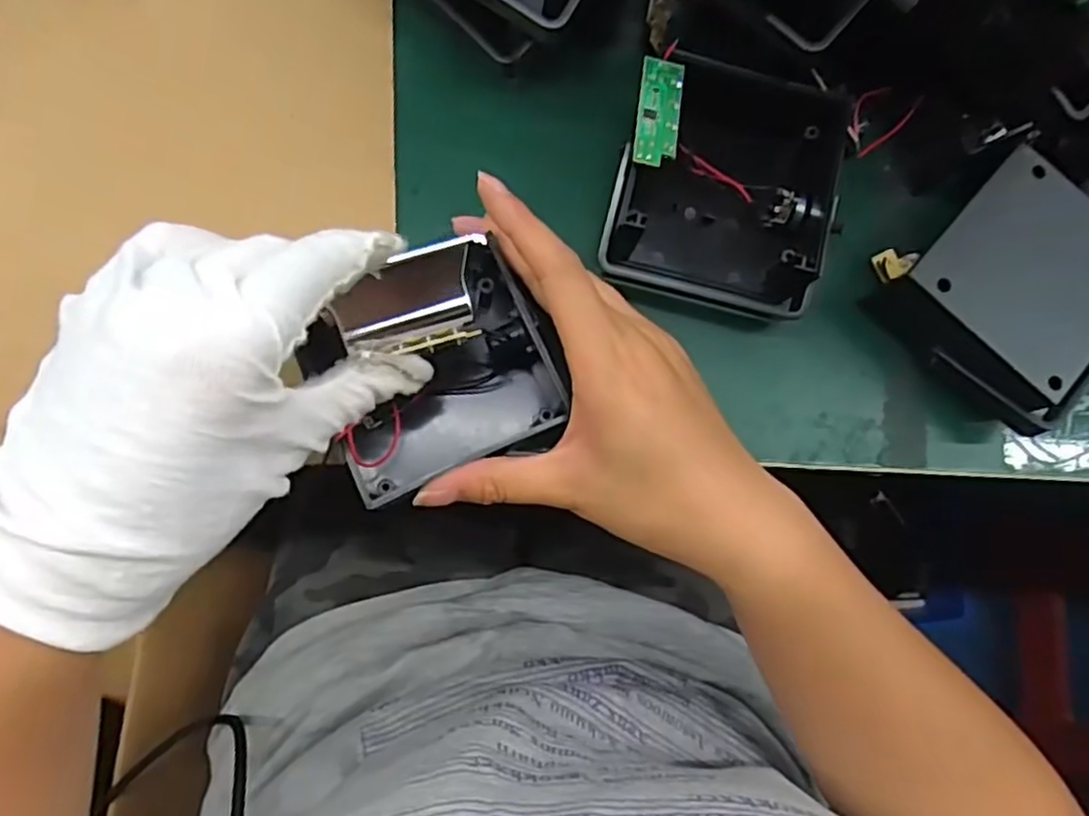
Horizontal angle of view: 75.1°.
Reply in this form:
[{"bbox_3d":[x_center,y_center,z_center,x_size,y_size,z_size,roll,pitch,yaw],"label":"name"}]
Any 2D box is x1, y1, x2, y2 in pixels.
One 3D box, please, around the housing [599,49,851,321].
[{"bbox_3d":[0.080,-0.096,0.306,0.099,0.038,0.102,12,82,-4],"label":"housing"}]

